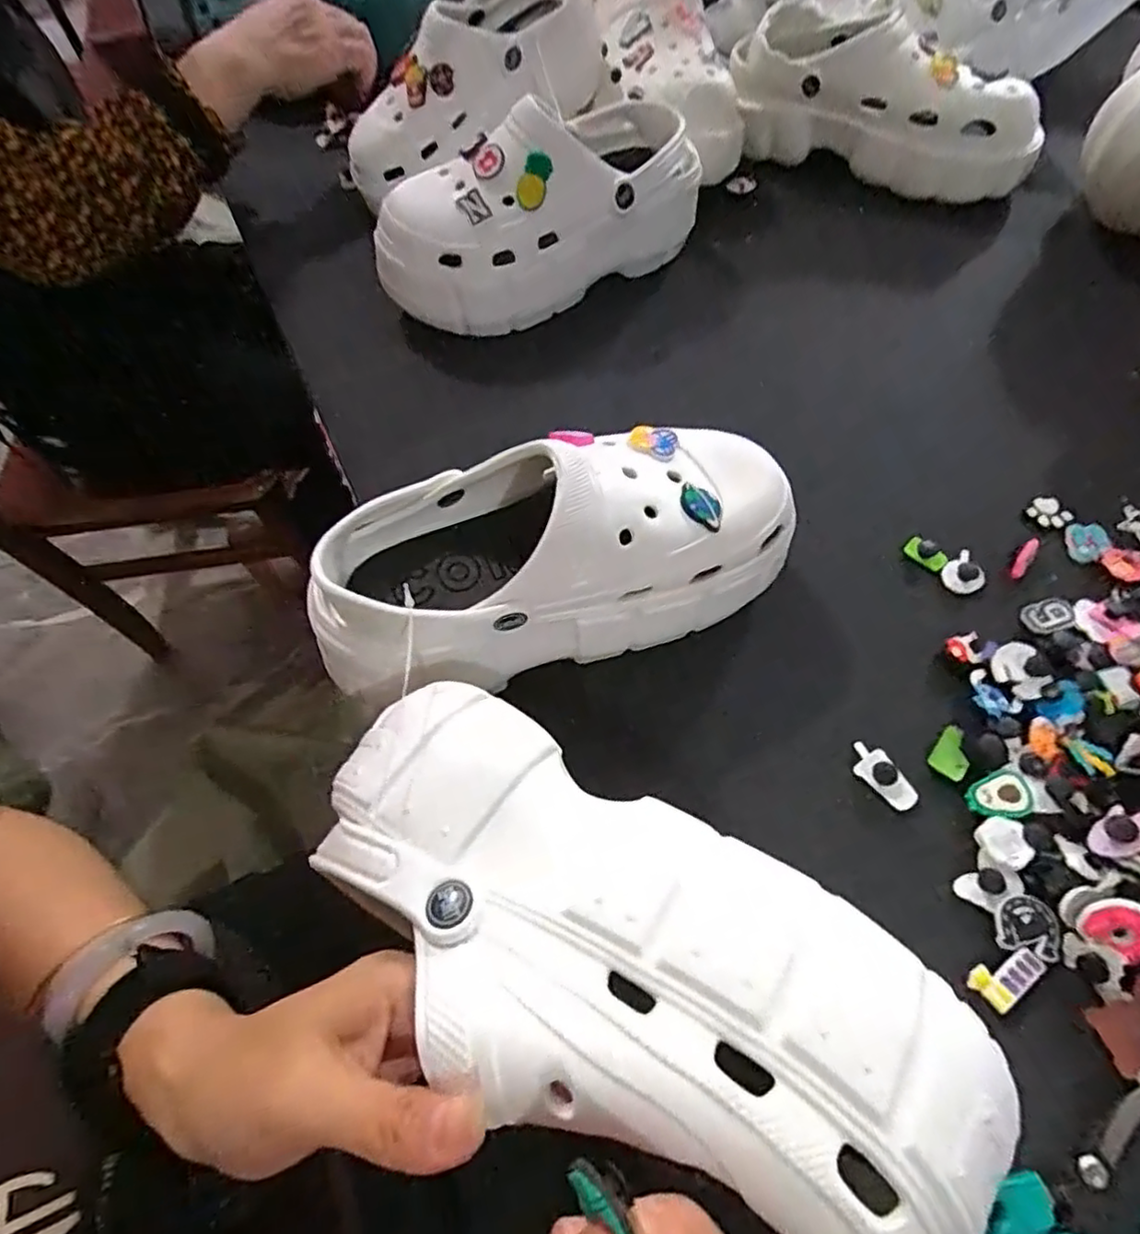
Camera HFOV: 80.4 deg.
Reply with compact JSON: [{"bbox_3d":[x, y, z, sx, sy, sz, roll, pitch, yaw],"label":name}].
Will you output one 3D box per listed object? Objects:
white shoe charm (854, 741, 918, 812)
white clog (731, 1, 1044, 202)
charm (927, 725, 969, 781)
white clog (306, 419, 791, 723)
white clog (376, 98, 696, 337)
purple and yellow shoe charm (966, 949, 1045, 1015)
[{"bbox_3d":[0.153,0.077,0.330,0.017,0.008,0.036,-25,61,-11],"label":"white shoe charm"},{"bbox_3d":[0.254,-0.433,0.566,0.250,0.091,0.108,14,61,11],"label":"white clog"},{"bbox_3d":[0.191,0.067,0.334,0.017,0.004,0.026,37,68,22],"label":"charm"},{"bbox_3d":[-0.007,-0.031,0.340,0.237,0.105,0.088,-17,60,-7],"label":"white clog"},{"bbox_3d":[-0.022,-0.299,0.494,0.240,0.104,0.090,-29,62,-13],"label":"white clog"},{"bbox_3d":[0.184,0.150,0.283,0.030,0.004,0.017,-34,63,-16],"label":"purple and yellow shoe charm"}]

